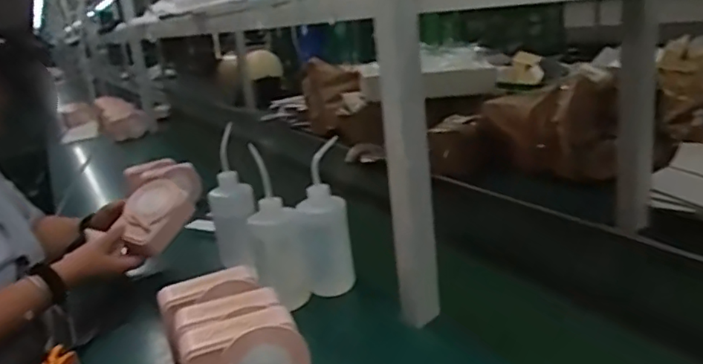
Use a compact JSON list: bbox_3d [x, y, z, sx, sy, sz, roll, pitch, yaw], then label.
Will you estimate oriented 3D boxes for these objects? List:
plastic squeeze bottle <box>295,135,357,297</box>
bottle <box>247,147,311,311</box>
[{"bbox_3d":[-0.042,0.064,0.865,0.074,0.194,0.066,-8,17,-1],"label":"plastic squeeze bottle"},{"bbox_3d":[-0.110,0.081,0.827,0.075,0.208,0.066,-13,18,-16],"label":"bottle"}]

